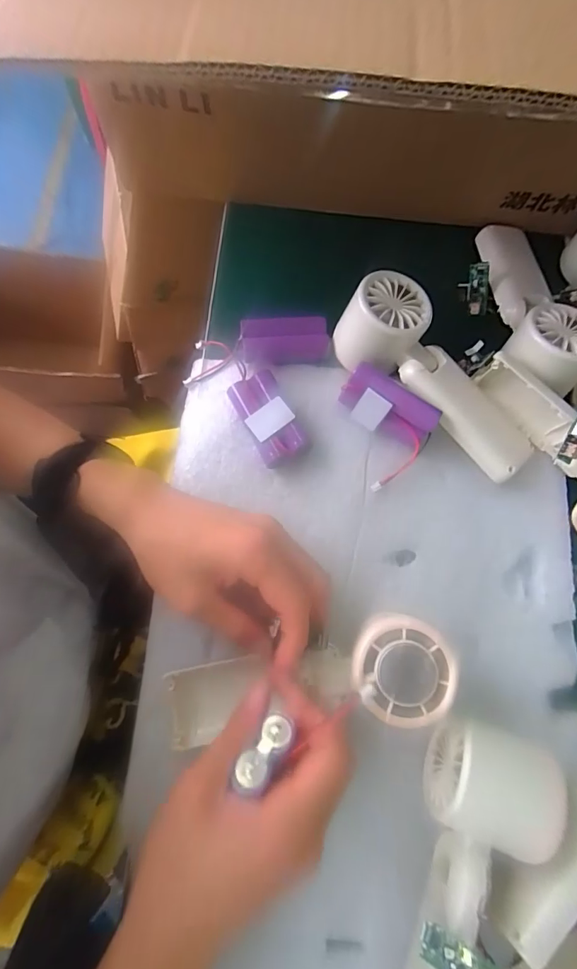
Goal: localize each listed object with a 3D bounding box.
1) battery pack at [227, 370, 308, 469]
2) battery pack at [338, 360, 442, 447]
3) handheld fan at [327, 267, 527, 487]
[{"bbox_3d":[-0.015,-0.047,0.312,0.033,0.022,0.065,-27,76,-8],"label":"battery pack"},{"bbox_3d":[0.069,-0.053,0.306,0.066,0.040,0.019,31,38,6],"label":"battery pack"},{"bbox_3d":[0.107,-0.077,0.307,0.161,0.051,0.060,42,77,10],"label":"handheld fan"}]

